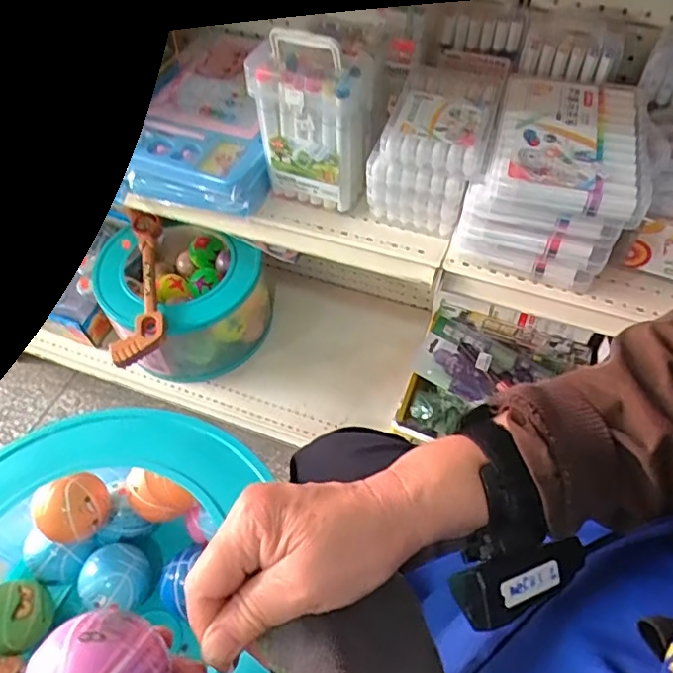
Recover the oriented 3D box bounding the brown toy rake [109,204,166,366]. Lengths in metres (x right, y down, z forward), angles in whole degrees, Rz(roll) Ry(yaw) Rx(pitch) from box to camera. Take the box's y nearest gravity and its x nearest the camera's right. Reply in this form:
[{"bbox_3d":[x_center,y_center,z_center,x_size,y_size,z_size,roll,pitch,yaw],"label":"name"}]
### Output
[{"bbox_3d":[-0.339,-0.094,1.026,0.083,0.039,0.332,-6,54,-3],"label":"brown toy rake"}]

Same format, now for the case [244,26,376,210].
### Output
[{"bbox_3d":[-0.024,-0.244,0.656,0.122,0.172,0.086,14,55,11],"label":"case"}]

